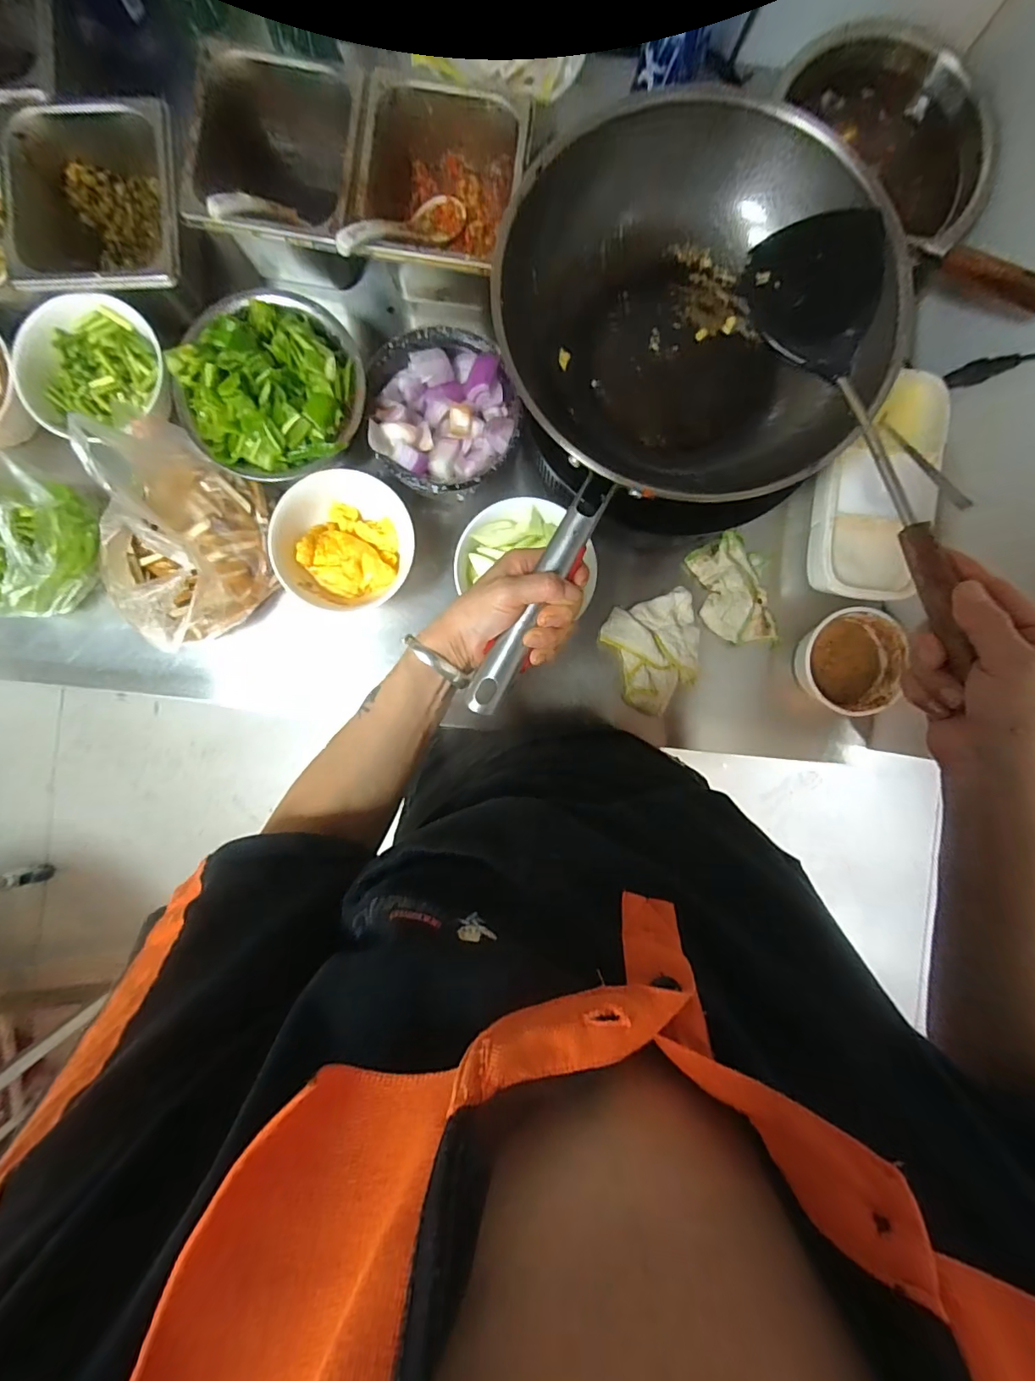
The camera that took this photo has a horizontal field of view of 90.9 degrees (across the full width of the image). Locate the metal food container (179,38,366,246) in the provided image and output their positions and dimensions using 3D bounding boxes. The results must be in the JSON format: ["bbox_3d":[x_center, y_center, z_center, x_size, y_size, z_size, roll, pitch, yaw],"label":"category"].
[{"bbox_3d":[-0.233,-0.519,0.532,0.159,0.117,0.181,7,90,-2],"label":"metal food container"}]

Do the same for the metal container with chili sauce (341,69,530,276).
[{"bbox_3d":[-0.076,-0.487,0.515,0.152,0.081,0.181,9,90,-2],"label":"metal container with chili sauce"}]

